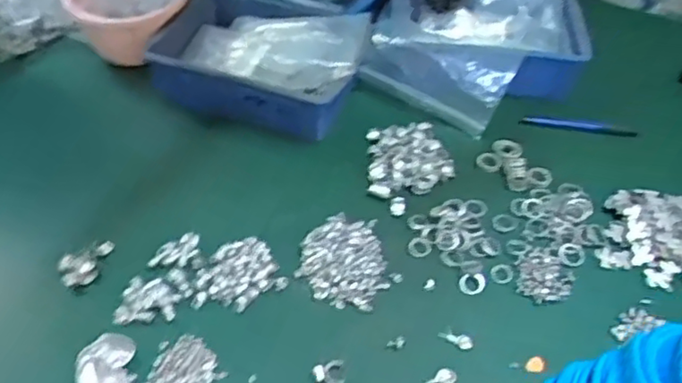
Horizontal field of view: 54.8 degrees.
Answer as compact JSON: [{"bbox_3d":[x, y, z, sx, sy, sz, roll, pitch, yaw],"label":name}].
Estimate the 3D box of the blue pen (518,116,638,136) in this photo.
[{"bbox_3d":[0.300,-0.086,0.826,0.142,0.010,0.009,8,47,2],"label":"blue pen"}]

